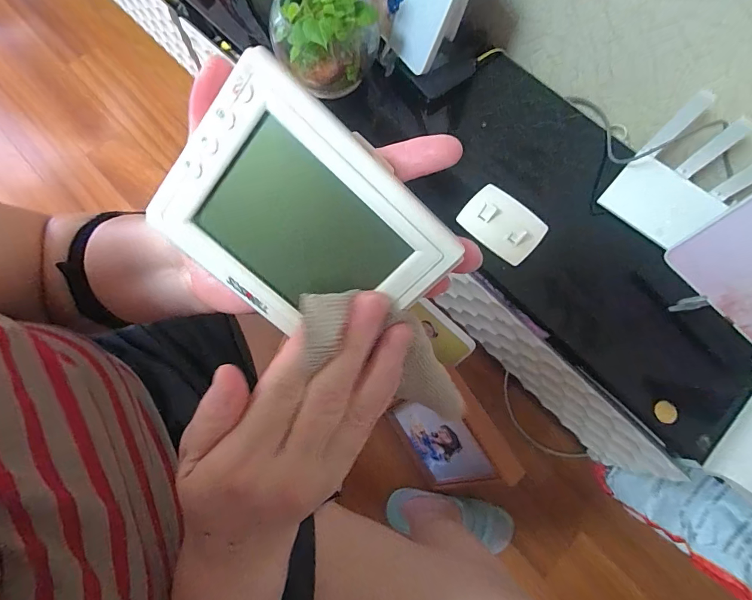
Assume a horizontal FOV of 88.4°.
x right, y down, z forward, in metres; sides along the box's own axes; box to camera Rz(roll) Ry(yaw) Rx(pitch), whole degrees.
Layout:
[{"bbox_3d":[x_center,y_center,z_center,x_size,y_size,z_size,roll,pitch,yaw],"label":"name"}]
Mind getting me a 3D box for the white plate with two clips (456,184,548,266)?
[{"bbox_3d":[0.200,-0.121,0.606,0.095,0.012,0.124,-44,79,-12],"label":"white plate with two clips"}]

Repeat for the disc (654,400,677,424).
[{"bbox_3d":[0.408,0.157,0.543,0.031,0.006,0.031,0,74,-1],"label":"disc"}]

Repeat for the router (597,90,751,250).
[{"bbox_3d":[0.460,-0.182,0.570,0.151,0.131,0.157,-39,78,-11],"label":"router"}]

